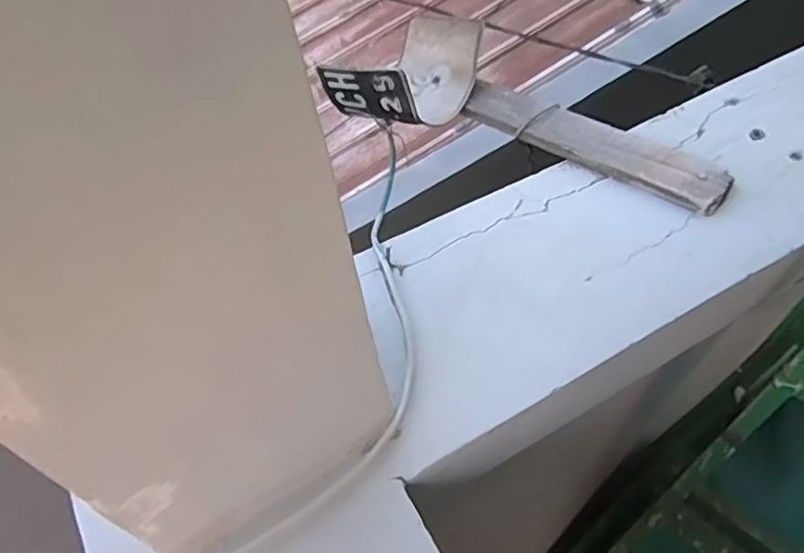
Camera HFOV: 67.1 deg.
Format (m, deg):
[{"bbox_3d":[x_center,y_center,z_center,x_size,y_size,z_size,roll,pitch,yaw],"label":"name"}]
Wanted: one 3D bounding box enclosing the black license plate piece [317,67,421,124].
[{"bbox_3d":[-0.035,-0.194,0.653,0.107,0.065,0.009,14,59,25],"label":"black license plate piece"}]

